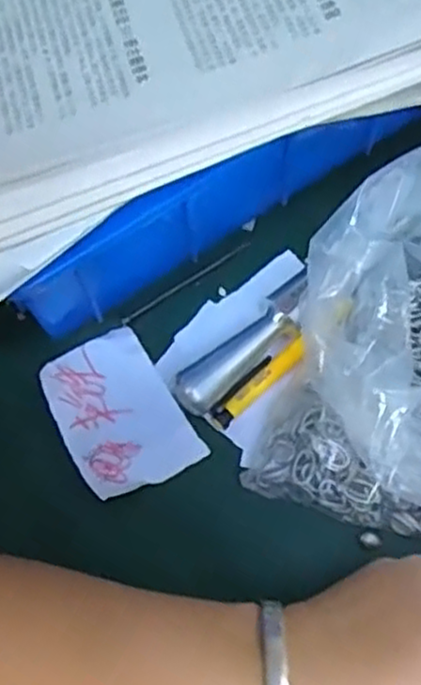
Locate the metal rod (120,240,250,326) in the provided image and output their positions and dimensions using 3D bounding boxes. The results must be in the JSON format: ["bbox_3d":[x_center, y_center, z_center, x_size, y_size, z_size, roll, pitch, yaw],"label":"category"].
[{"bbox_3d":[-0.011,-0.030,0.359,0.074,0.004,0.004,-34,71,-10],"label":"metal rod"}]

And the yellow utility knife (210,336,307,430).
[{"bbox_3d":[0.023,0.018,0.339,0.055,0.007,0.012,-41,73,-12],"label":"yellow utility knife"}]

